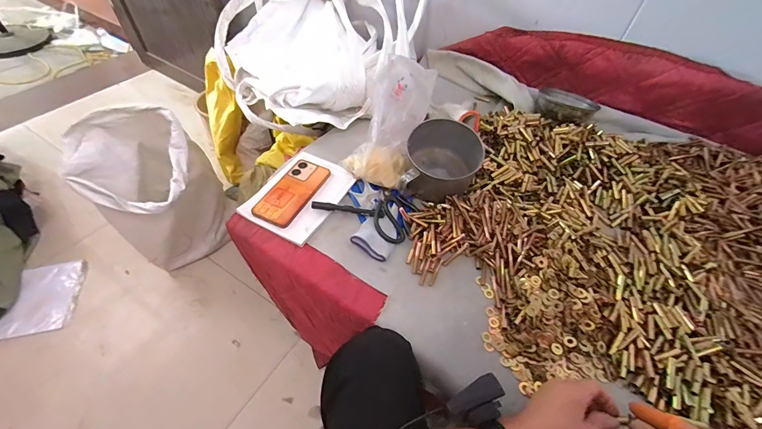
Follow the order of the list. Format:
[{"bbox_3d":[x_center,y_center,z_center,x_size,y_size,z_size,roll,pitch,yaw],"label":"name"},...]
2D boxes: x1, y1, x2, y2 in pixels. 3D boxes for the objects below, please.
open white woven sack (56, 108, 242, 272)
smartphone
[{"bbox_3d":[-0.601,-0.042,0.961,0.300,0.443,0.251,-32,59,-27],"label":"open white woven sack"},{"bbox_3d":[-0.175,-0.047,0.672,0.085,0.014,0.169,23,53,15],"label":"smartphone"}]

